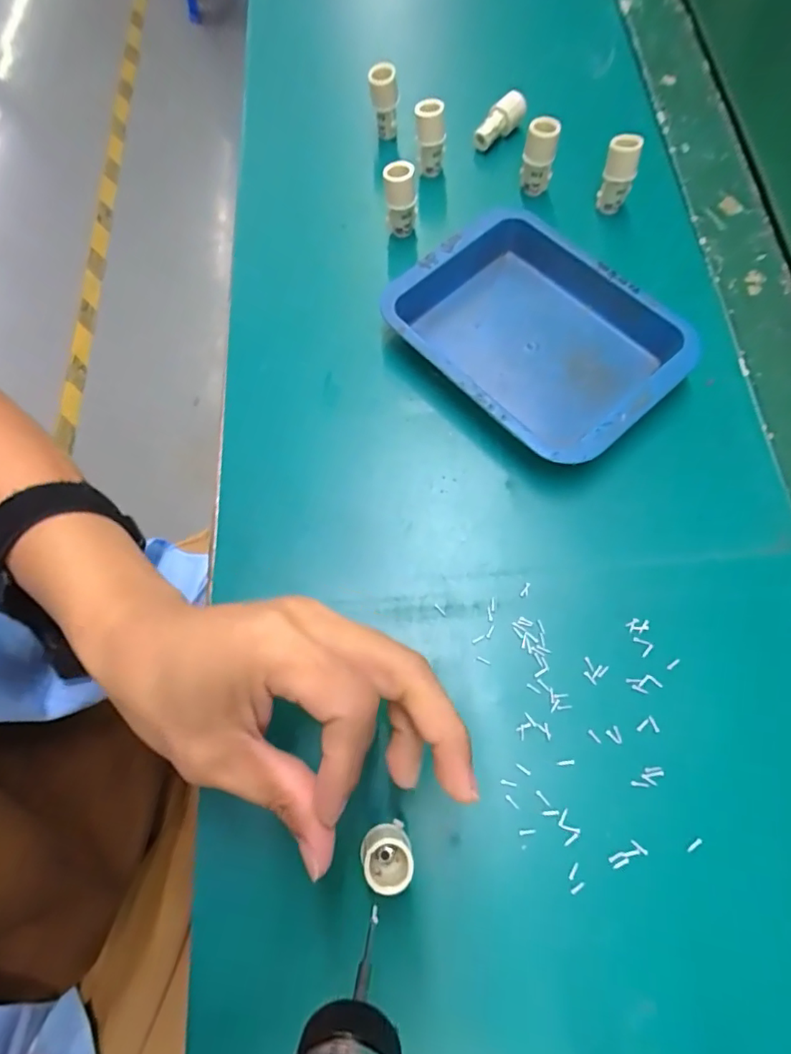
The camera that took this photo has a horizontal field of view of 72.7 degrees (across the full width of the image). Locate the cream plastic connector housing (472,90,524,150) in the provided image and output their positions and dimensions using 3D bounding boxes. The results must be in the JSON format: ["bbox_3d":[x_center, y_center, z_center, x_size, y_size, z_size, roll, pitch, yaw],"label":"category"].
[{"bbox_3d":[0.073,-0.288,0.384,0.043,0.018,0.017,-44,74,3],"label":"cream plastic connector housing"}]

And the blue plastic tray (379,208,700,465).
[{"bbox_3d":[0.079,-0.111,0.311,0.114,0.027,0.154,-41,74,-12],"label":"blue plastic tray"}]

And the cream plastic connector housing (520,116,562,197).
[{"bbox_3d":[0.094,-0.242,0.355,0.021,0.045,0.017,15,72,7],"label":"cream plastic connector housing"}]

